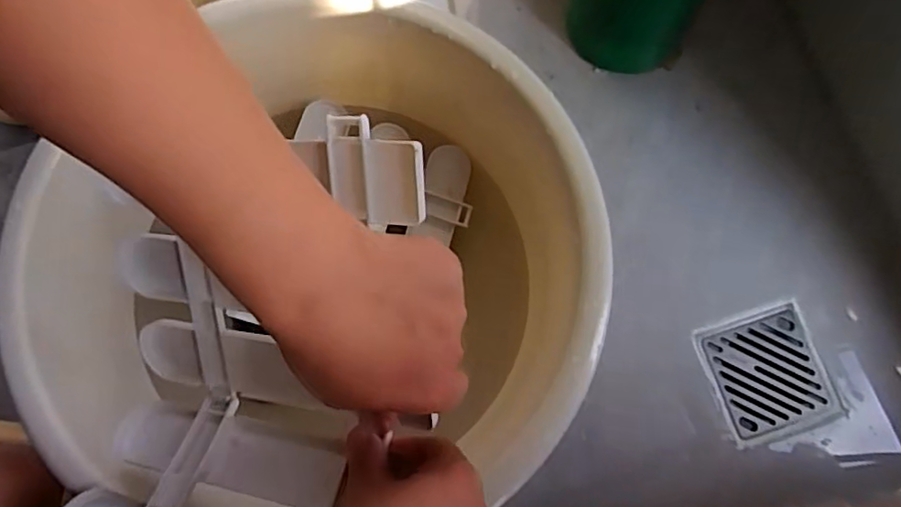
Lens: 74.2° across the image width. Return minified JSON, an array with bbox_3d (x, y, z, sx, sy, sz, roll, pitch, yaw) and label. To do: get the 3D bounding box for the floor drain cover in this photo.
[{"bbox_3d":[0.285,0.107,0.533,0.107,0.005,0.106,-16,77,-5],"label":"floor drain cover"}]

